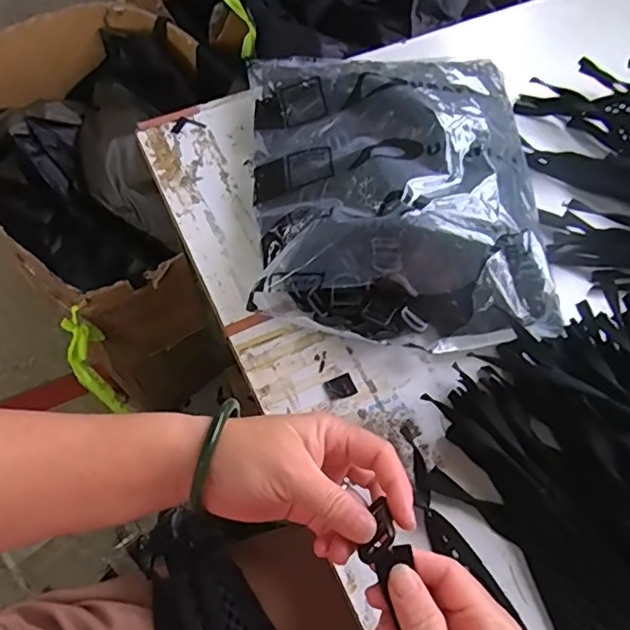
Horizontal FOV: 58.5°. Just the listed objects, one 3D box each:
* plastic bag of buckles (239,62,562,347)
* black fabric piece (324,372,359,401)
[{"bbox_3d":[0.073,-0.128,0.523,0.253,0.095,0.318,-1,63,-2],"label":"plastic bag of buckles"},{"bbox_3d":[0.022,0.061,0.477,0.024,0.004,0.020,-21,65,-12],"label":"black fabric piece"}]

